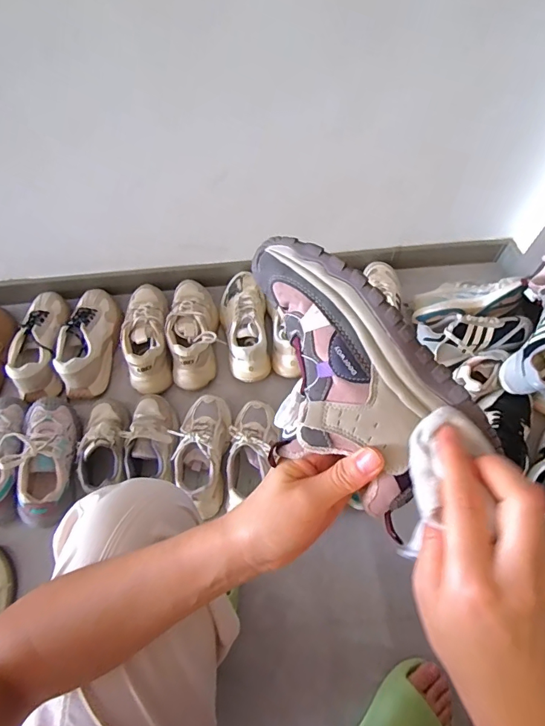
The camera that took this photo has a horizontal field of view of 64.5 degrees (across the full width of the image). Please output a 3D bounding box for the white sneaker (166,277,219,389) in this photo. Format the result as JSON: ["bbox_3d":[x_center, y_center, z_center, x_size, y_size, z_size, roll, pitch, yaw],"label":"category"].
[{"bbox_3d":[-0.168,-0.078,0.919,0.101,0.083,0.253,-4,62,-2],"label":"white sneaker"}]

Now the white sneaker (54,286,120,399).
[{"bbox_3d":[-0.388,-0.055,0.918,0.100,0.087,0.249,5,62,3],"label":"white sneaker"}]

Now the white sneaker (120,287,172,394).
[{"bbox_3d":[-0.262,-0.067,0.915,0.091,0.083,0.251,-7,62,-4],"label":"white sneaker"}]

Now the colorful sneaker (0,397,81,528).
[{"bbox_3d":[-0.419,0.170,0.786,0.104,0.087,0.232,-10,62,-5],"label":"colorful sneaker"}]

